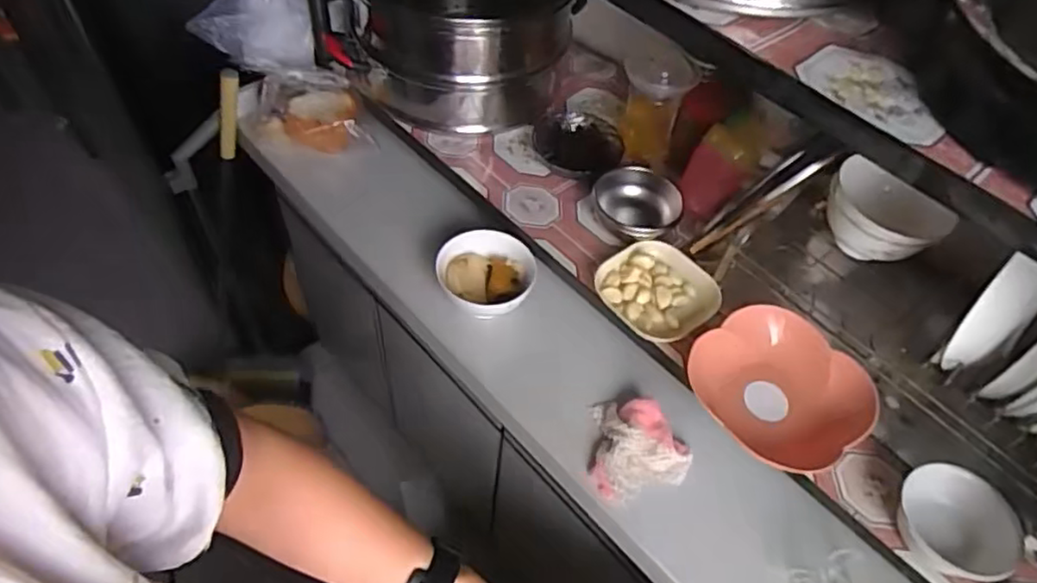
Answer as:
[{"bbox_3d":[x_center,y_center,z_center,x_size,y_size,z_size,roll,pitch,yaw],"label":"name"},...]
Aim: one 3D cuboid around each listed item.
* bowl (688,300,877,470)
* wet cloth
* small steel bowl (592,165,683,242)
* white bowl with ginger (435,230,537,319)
[{"bbox_3d":[0.285,0.110,0.727,0.169,0.057,0.177,2,53,-2],"label":"bowl"},{"bbox_3d":[0.133,0.182,0.781,0.114,0.051,0.116,-15,55,-14],"label":"wet cloth"},{"bbox_3d":[0.158,-0.115,0.885,0.097,0.056,0.121,-11,54,-12],"label":"small steel bowl"},{"bbox_3d":[-0.043,-0.015,0.881,0.124,0.062,0.144,7,53,1],"label":"white bowl with ginger"}]

